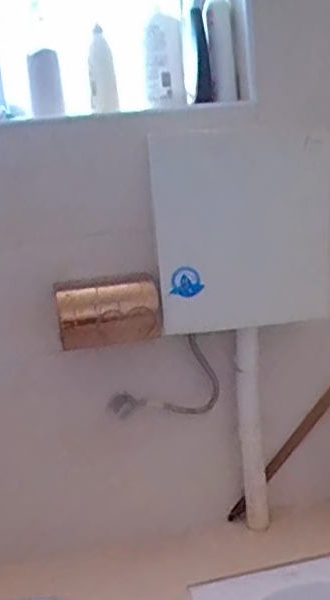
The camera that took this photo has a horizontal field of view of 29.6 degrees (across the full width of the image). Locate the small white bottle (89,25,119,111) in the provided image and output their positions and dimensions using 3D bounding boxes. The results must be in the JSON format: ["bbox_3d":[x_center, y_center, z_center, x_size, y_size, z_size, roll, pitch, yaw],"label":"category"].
[{"bbox_3d":[-0.138,-0.507,1.392,0.058,0.173,0.072,-3,7,-3],"label":"small white bottle"}]

